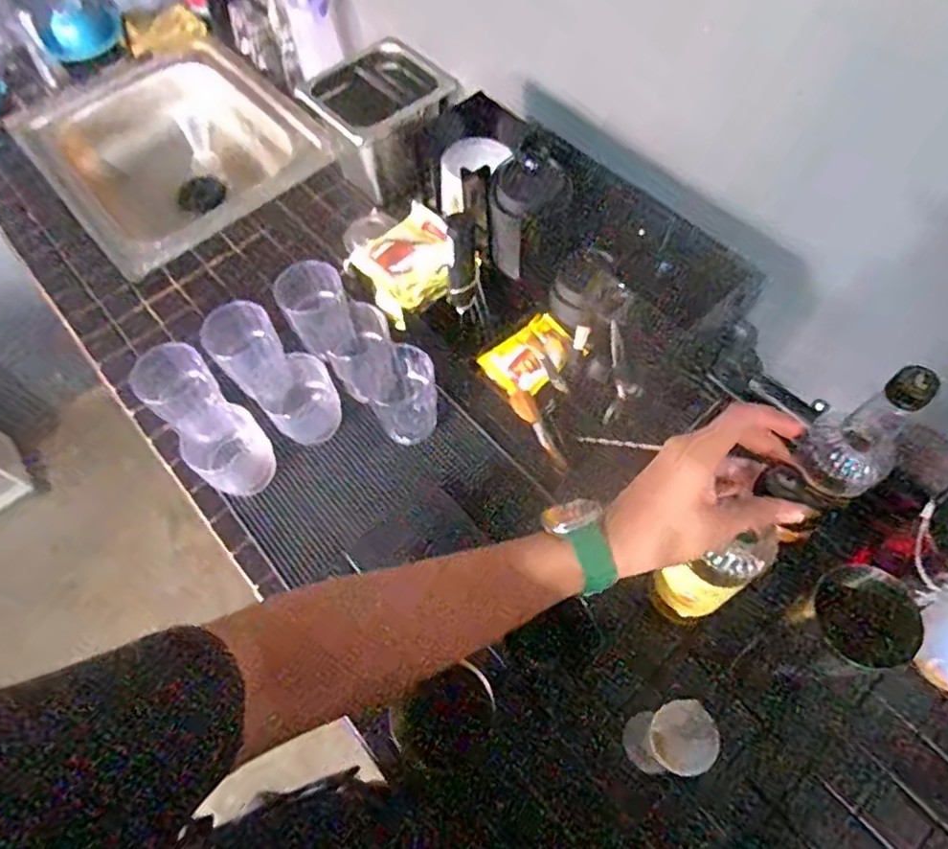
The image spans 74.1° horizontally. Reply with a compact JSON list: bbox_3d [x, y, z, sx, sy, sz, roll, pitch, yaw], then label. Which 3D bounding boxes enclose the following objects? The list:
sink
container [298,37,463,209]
[{"bbox_3d":[-0.518,-0.473,1.142,0.422,0.175,0.528,-38,66,-16],"label":"sink"},{"bbox_3d":[-0.133,-0.446,0.942,0.180,0.141,0.173,-37,66,-15],"label":"container"}]

